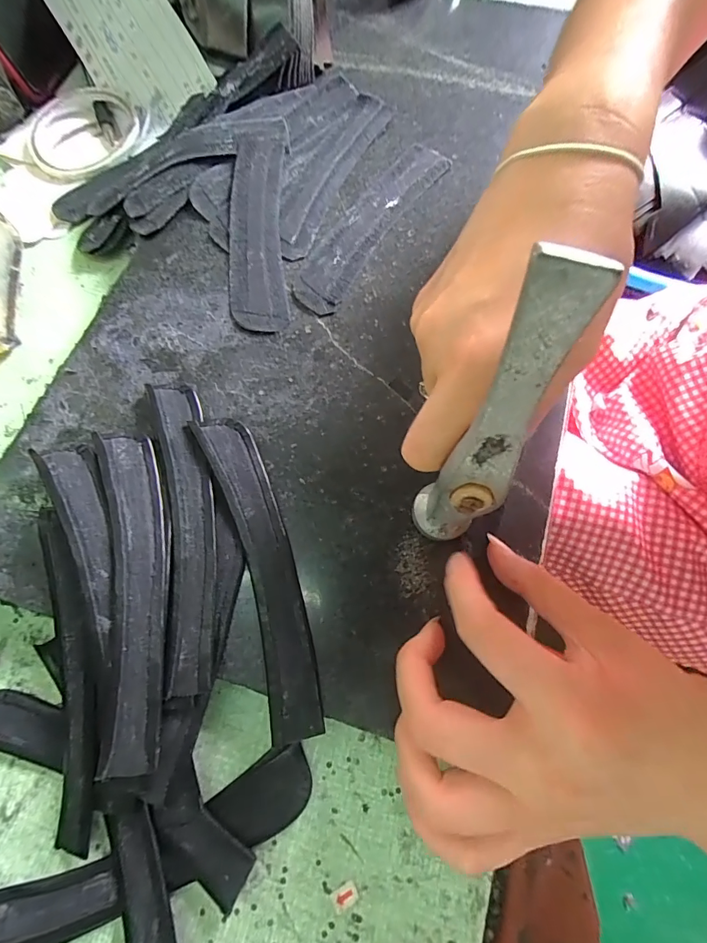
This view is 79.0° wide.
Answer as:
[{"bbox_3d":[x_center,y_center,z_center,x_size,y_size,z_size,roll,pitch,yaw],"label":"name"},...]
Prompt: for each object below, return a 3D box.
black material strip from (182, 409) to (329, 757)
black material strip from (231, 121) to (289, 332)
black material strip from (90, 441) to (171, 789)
[{"bbox_3d":[-0.047,0.045,0.220,0.030,0.011,0.163,-20,70,-5],"label":"black material strip"},{"bbox_3d":[-0.065,-0.173,0.293,0.036,0.005,0.175,-3,69,1],"label":"black material strip"},{"bbox_3d":[-0.106,0.052,0.207,0.031,0.006,0.158,-9,69,-11],"label":"black material strip"}]

